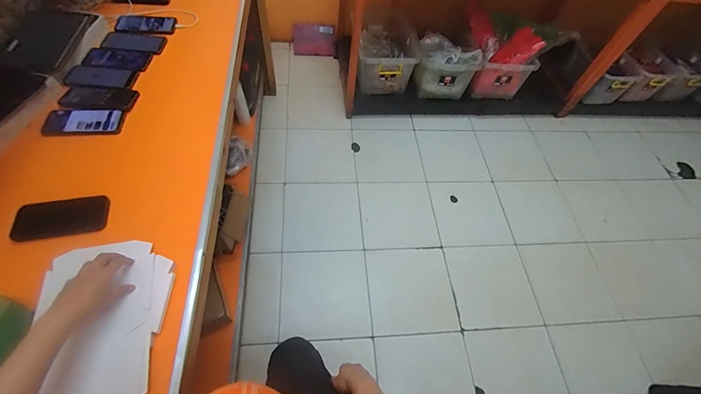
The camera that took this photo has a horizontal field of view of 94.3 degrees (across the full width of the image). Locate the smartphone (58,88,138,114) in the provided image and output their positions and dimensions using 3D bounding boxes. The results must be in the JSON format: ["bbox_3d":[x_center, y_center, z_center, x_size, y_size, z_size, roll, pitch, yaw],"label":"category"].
[{"bbox_3d":[-0.651,-0.253,0.848,0.162,0.009,0.073,-2,61,-19],"label":"smartphone"}]

